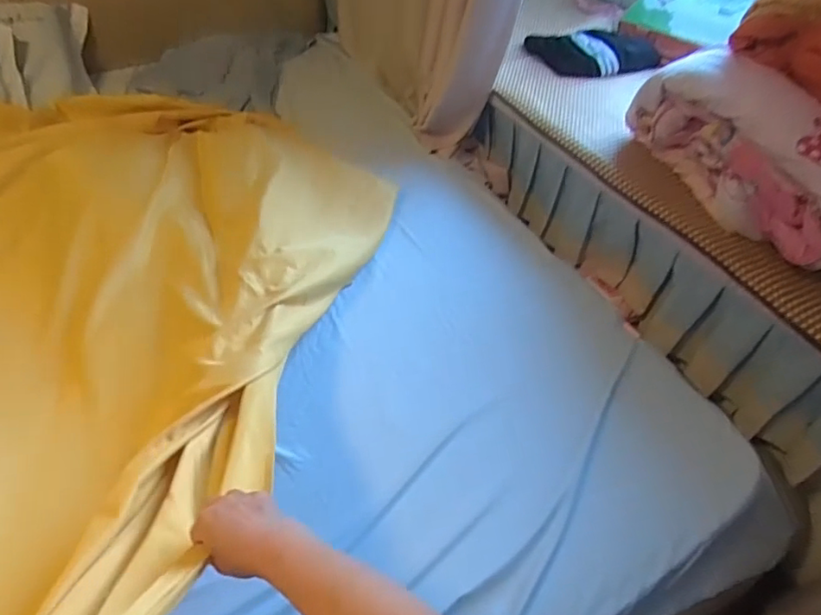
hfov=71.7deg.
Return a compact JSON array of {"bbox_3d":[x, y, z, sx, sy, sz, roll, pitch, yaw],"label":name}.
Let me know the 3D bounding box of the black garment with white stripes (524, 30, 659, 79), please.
[{"bbox_3d":[0.497,-0.708,1.564,0.352,0.081,0.175,11,49,4],"label":"black garment with white stripes"}]

